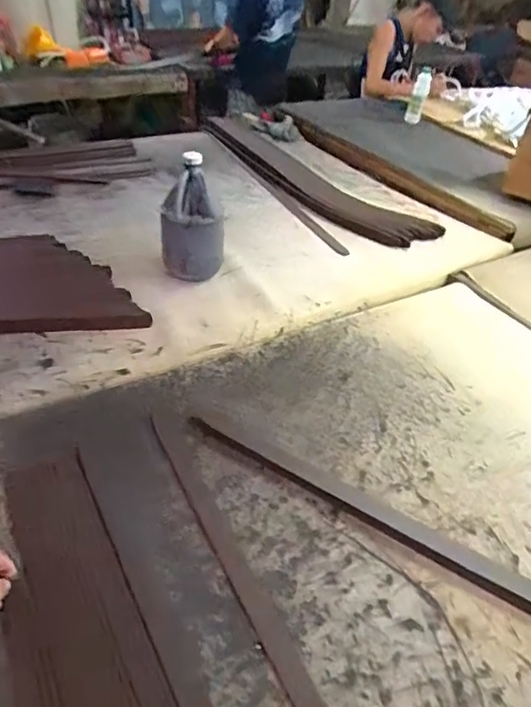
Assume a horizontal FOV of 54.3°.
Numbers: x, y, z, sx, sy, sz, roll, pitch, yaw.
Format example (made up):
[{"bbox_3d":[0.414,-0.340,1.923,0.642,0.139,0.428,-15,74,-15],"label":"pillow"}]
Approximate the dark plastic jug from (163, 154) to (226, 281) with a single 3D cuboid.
[{"bbox_3d":[-0.159,-0.295,1.151,0.132,0.281,0.133,0,41,-6],"label":"dark plastic jug"}]

